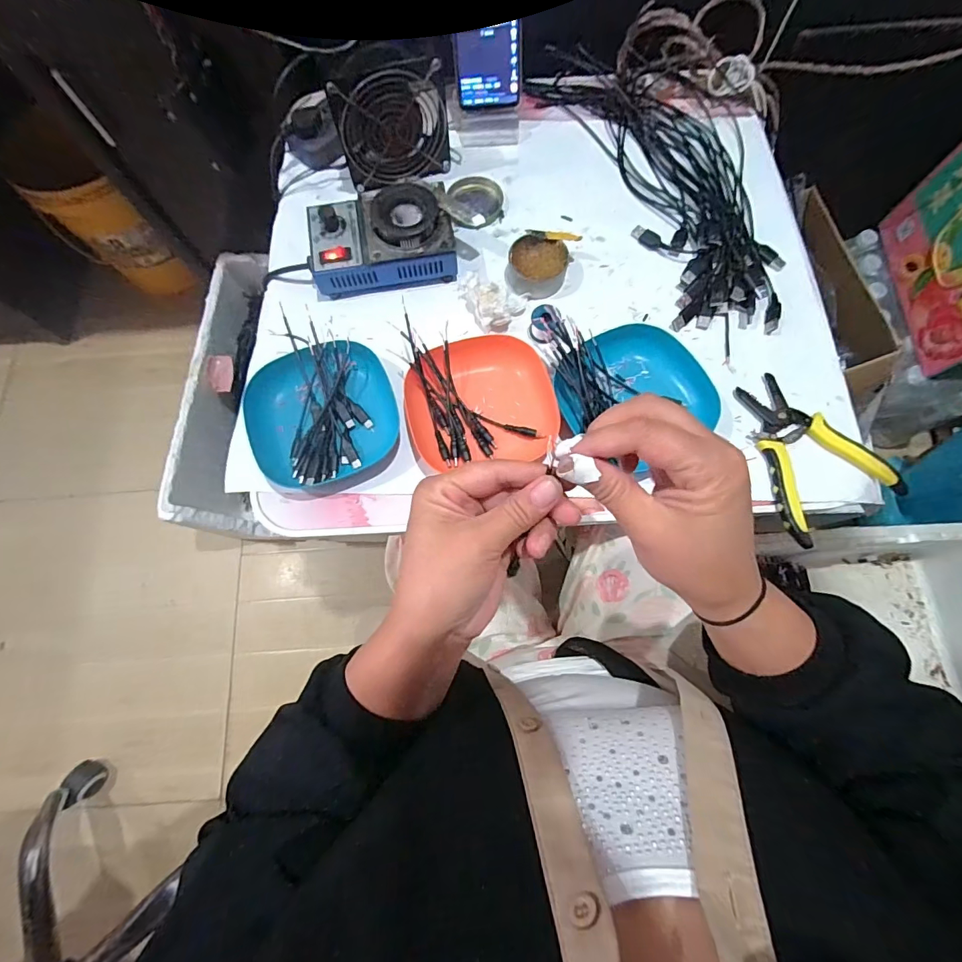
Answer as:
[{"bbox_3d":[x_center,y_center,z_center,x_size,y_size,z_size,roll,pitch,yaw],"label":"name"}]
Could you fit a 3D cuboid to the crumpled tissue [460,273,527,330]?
[{"bbox_3d":[0.008,-0.188,0.479,0.073,0.027,0.052,13,75,4],"label":"crumpled tissue"}]

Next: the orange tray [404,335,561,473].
[{"bbox_3d":[-0.002,-0.080,0.447,0.137,0.034,0.128,-9,75,-2],"label":"orange tray"}]

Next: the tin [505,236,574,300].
[{"bbox_3d":[0.061,-0.231,0.489,0.064,0.027,0.061,0,75,1],"label":"tin"}]

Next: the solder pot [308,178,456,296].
[{"bbox_3d":[-0.107,-0.261,0.484,0.153,0.060,0.096,-12,75,-2],"label":"solder pot"}]

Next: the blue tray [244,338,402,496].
[{"bbox_3d":[-0.153,-0.063,0.439,0.134,0.030,0.139,-14,75,-3],"label":"blue tray"}]

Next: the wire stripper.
[{"bbox_3d":[0.304,-0.028,0.431,0.120,0.023,0.157,-31,77,-7],"label":"wire stripper"}]

